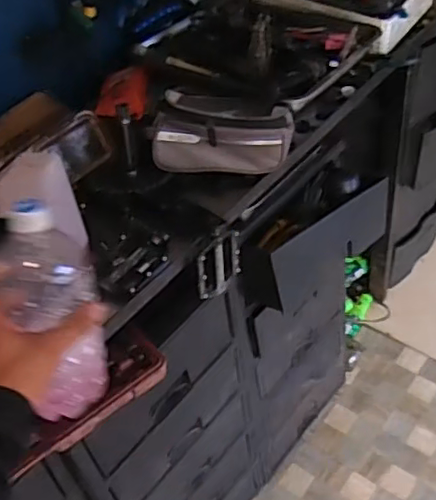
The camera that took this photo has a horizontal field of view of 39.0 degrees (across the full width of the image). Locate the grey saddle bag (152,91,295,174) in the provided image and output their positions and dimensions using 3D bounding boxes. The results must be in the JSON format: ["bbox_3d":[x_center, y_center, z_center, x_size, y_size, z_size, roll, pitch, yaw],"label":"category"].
[{"bbox_3d":[0.009,-0.189,0.950,0.211,0.092,0.110,-3,45,6],"label":"grey saddle bag"}]

